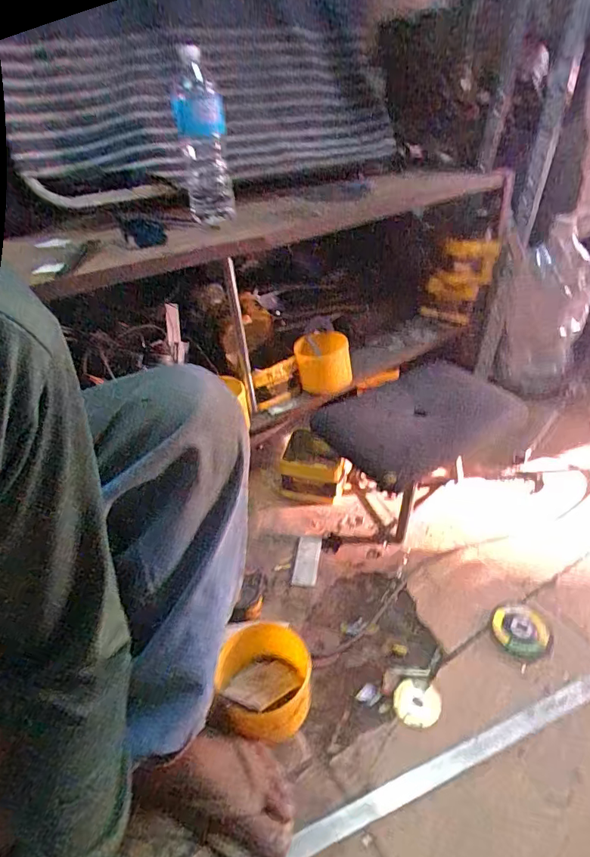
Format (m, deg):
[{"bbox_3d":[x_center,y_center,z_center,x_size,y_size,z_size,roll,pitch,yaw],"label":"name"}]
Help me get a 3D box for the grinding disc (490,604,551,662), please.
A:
[{"bbox_3d":[0.328,0.292,0.687,0.077,0.007,0.084,-4,36,3],"label":"grinding disc"}]

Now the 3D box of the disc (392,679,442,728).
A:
[{"bbox_3d":[0.160,0.360,0.621,0.058,0.004,0.057,-4,36,3],"label":"disc"}]

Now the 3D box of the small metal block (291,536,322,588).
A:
[{"bbox_3d":[0.021,0.226,0.813,0.041,0.007,0.104,2,37,10],"label":"small metal block"}]

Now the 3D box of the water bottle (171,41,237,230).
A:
[{"bbox_3d":[-0.157,-0.487,0.804,0.081,0.243,0.076,-8,37,-4],"label":"water bottle"}]

